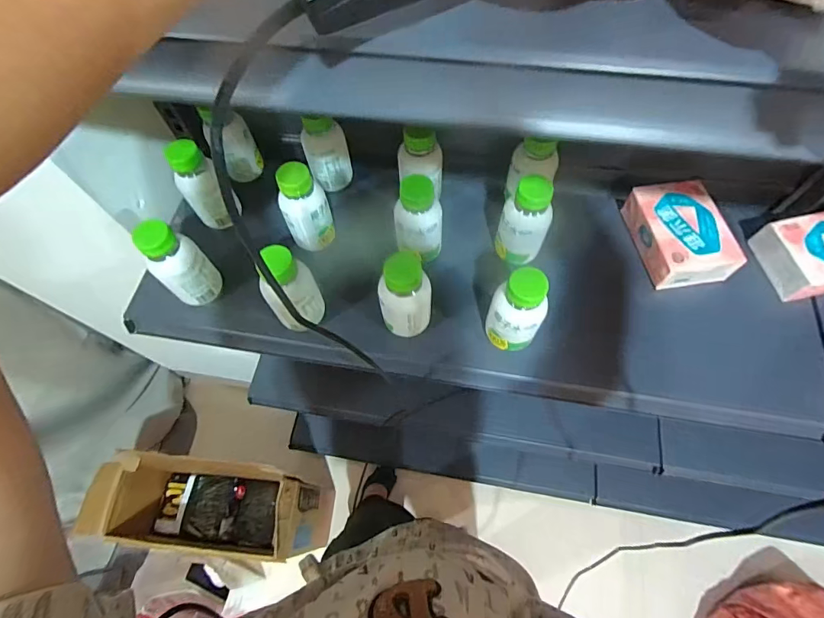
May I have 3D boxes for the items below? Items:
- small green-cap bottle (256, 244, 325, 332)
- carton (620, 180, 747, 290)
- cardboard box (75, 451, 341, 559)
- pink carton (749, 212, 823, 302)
[{"bbox_3d":[-0.137,-0.017,0.497,0.059,0.134,0.051,-35,68,-13],"label":"small green-cap bottle"},{"bbox_3d":[0.349,-0.098,0.560,0.095,0.056,0.137,-8,65,-1],"label":"carton"},{"bbox_3d":[-0.451,0.492,1.044,0.427,0.403,0.196,4,65,4],"label":"cardboard box"},{"bbox_3d":[0.521,-0.068,0.536,0.126,0.058,0.097,-11,65,-3],"label":"pink carton"}]

